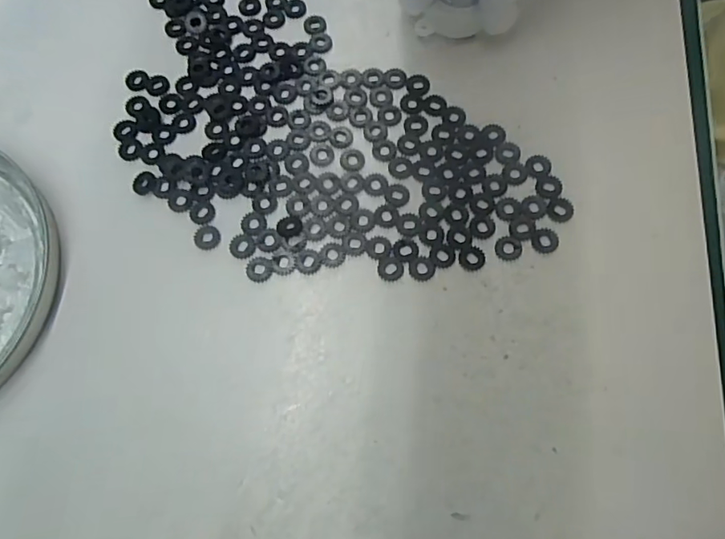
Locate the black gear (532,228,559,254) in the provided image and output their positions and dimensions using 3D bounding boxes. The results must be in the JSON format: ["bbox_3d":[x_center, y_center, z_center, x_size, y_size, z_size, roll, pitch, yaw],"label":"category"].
[{"bbox_3d":[0.075,-0.012,0.211,0.010,0.004,0.010,0,73,1],"label":"black gear"}]

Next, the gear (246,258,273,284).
[{"bbox_3d":[-0.042,0.000,0.211,0.011,0.004,0.011,-4,73,-1],"label":"gear"}]

